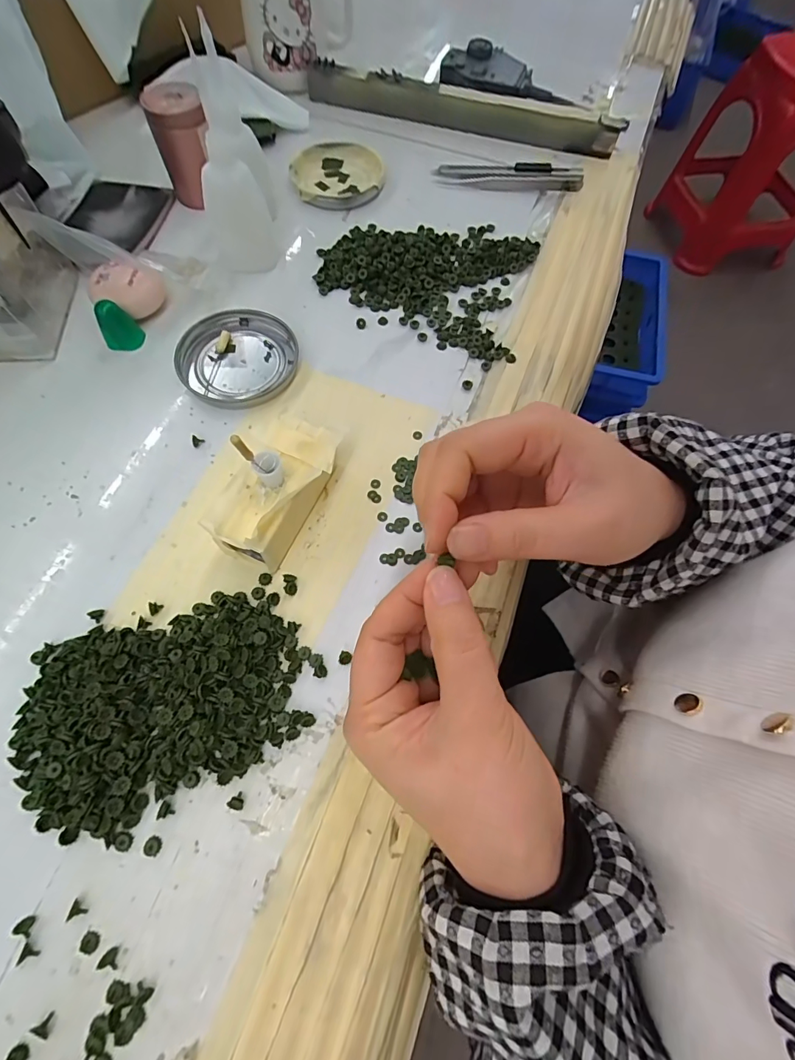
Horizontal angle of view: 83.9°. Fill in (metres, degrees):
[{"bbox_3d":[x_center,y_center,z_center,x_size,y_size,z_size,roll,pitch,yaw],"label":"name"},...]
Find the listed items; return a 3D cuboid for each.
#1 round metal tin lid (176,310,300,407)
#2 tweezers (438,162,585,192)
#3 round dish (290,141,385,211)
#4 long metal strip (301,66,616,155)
[{"bbox_3d":[-0.108,-0.117,0.301,0.072,0.010,0.078,1,67,-2],"label":"round metal tin lid"},{"bbox_3d":[0.100,-0.314,0.390,0.123,0.010,0.029,6,67,0],"label":"tweezers"},{"bbox_3d":[-0.052,-0.312,0.384,0.076,0.008,0.083,1,67,-2],"label":"round dish"},{"bbox_3d":[0.056,-0.394,0.413,0.292,0.026,0.012,17,67,5],"label":"long metal strip"}]

